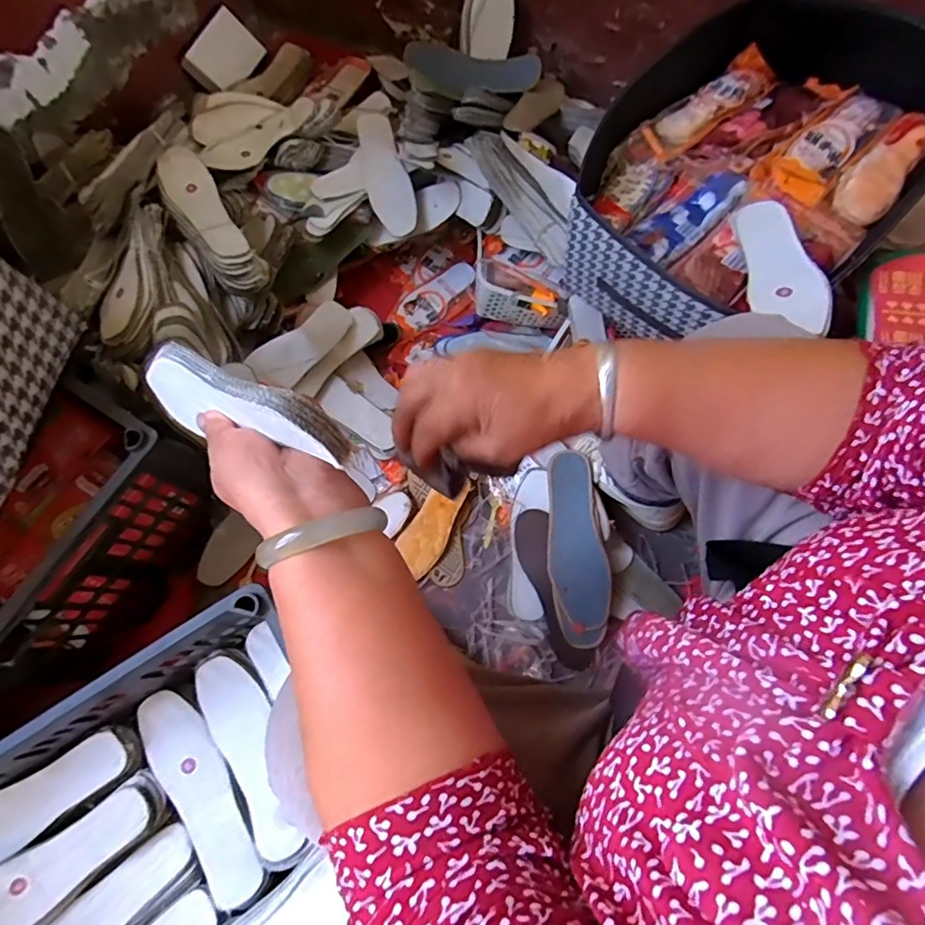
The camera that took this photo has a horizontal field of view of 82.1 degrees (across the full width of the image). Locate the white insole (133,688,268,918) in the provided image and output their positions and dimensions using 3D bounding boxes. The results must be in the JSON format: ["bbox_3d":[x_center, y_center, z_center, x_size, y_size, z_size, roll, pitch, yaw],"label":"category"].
[{"bbox_3d":[-0.288,0.361,0.581,0.070,0.012,0.228,-38,76,-9],"label":"white insole"}]

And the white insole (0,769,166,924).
[{"bbox_3d":[-0.422,0.421,0.544,0.220,0.032,0.068,-34,75,-8],"label":"white insole"}]

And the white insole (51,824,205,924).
[{"bbox_3d":[-0.379,0.477,0.550,0.220,0.023,0.066,-35,75,-9],"label":"white insole"}]

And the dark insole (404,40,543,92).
[{"bbox_3d":[0.017,-0.712,0.960,0.244,0.062,0.019,10,51,4],"label":"dark insole"}]

